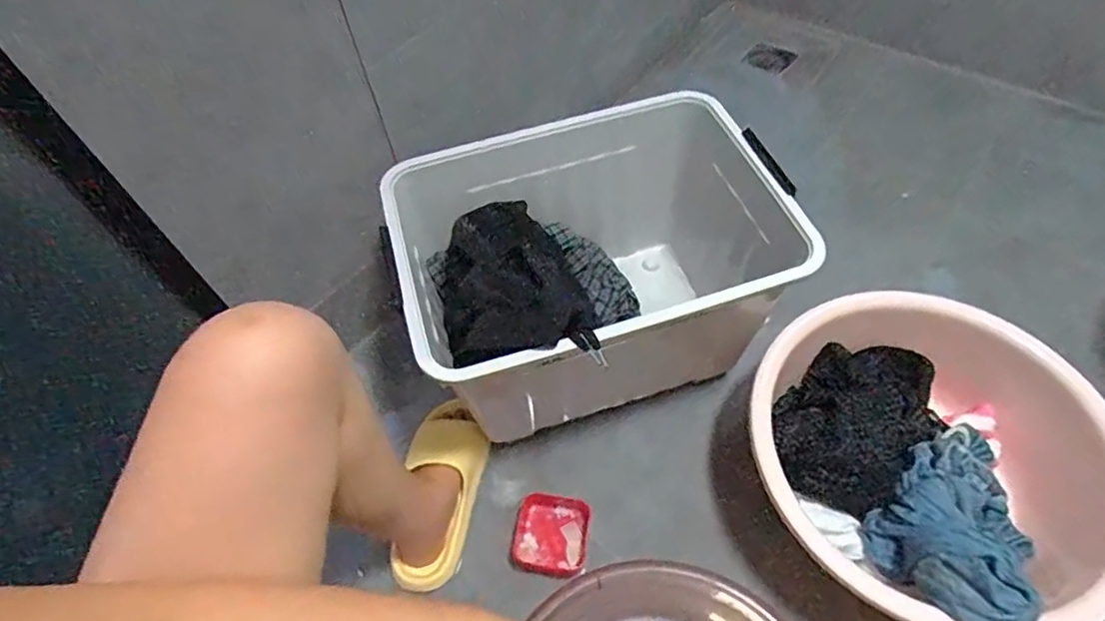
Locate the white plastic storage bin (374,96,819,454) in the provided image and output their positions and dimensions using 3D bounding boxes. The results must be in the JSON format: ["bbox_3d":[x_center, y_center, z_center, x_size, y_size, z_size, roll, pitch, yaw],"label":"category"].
[{"bbox_3d":[0.053,-0.037,0.816,0.474,0.293,0.338,-17,57,-9],"label":"white plastic storage bin"}]

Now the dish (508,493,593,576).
[{"bbox_3d":[-0.003,0.288,0.773,0.095,0.028,0.093,9,57,9],"label":"dish"}]

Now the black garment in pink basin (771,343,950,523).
[{"bbox_3d":[0.376,0.132,0.748,0.237,0.066,0.160,-40,63,-22],"label":"black garment in pink basin"}]

